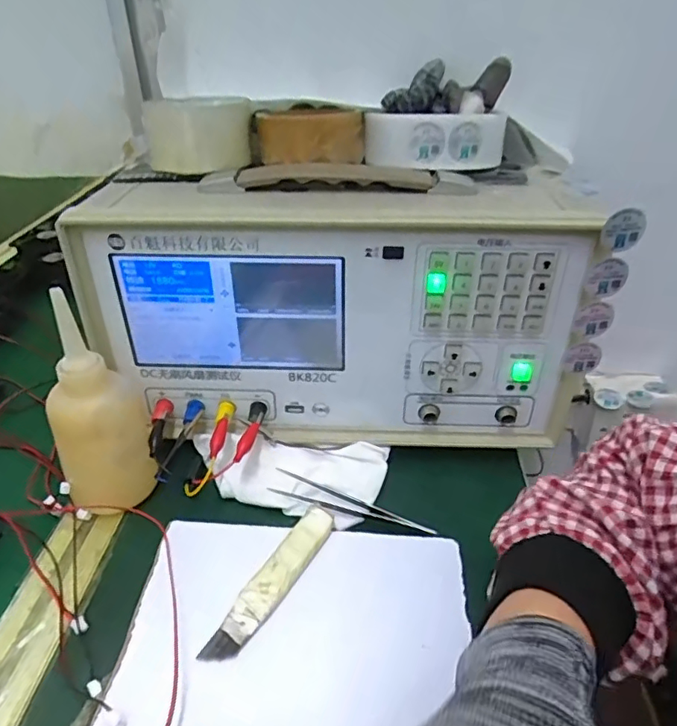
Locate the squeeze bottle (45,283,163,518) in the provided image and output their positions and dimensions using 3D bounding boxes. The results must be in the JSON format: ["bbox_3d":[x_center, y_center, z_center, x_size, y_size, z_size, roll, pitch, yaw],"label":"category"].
[{"bbox_3d":[-0.166,0.024,0.372,0.061,0.135,0.076,-16,35,-17],"label":"squeeze bottle"}]

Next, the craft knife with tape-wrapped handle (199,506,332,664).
[{"bbox_3d":[-0.038,0.130,0.332,0.024,0.007,0.111,15,38,27],"label":"craft knife with tape-wrapped handle"}]

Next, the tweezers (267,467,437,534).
[{"bbox_3d":[0.009,0.100,0.392,0.120,0.004,0.017,12,54,15],"label":"tweezers"}]

